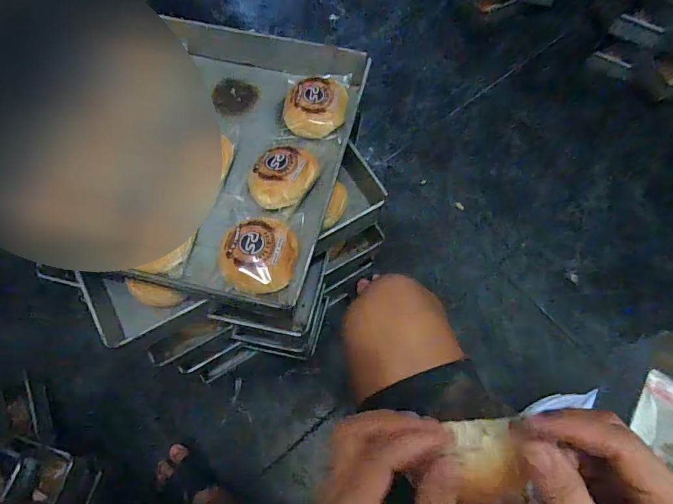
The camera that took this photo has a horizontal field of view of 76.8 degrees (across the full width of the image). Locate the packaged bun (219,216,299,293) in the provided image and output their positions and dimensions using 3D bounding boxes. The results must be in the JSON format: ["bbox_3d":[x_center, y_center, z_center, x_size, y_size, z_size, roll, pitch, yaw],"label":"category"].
[{"bbox_3d":[-0.100,0.003,0.524,0.096,0.039,0.095,9,67,4],"label":"packaged bun"}]

